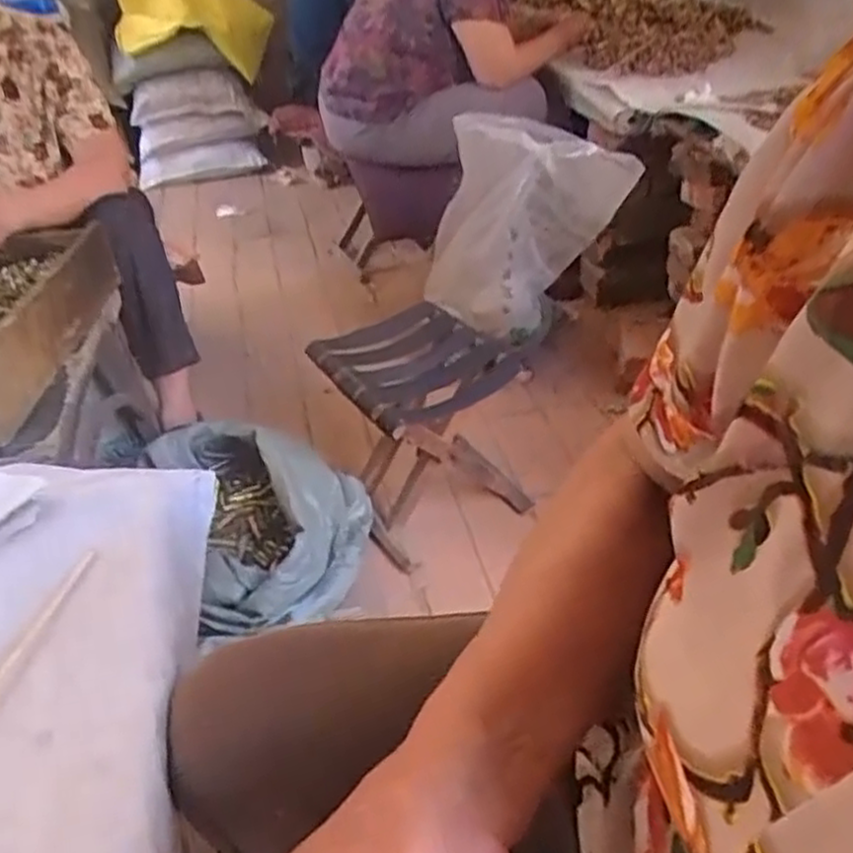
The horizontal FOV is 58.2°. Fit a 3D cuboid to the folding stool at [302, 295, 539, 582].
[{"bbox_3d":[-0.018,0.005,1.272,0.258,0.276,0.266,-23,40,-25],"label":"folding stool"}]

